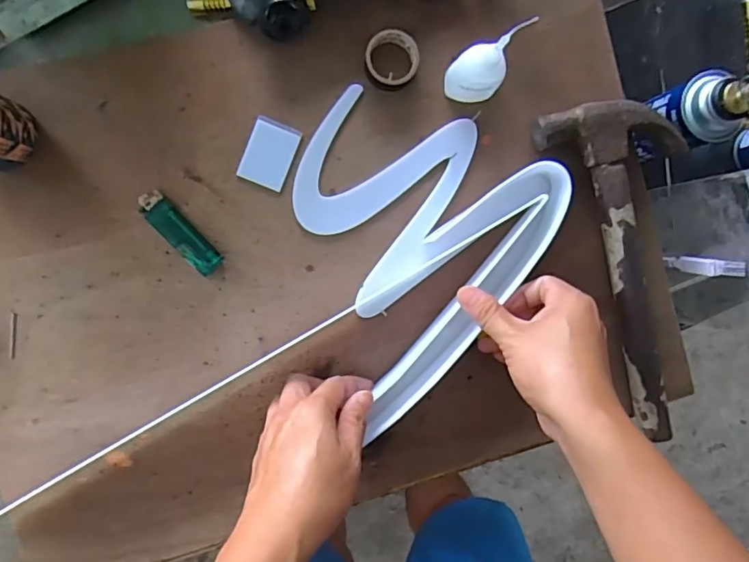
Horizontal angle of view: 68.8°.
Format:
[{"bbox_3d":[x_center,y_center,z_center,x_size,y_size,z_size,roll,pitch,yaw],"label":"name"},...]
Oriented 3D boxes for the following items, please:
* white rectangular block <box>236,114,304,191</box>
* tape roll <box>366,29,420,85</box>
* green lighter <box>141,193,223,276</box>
[{"bbox_3d":[-0.088,-0.106,0.458,0.039,0.004,0.054,21,91,-8],"label":"white rectangular block"},{"bbox_3d":[0.015,-0.184,0.456,0.044,0.018,0.044,0,94,-7],"label":"tape roll"},{"bbox_3d":[-0.160,-0.039,0.451,0.023,0.013,0.078,-43,98,-2],"label":"green lighter"}]

